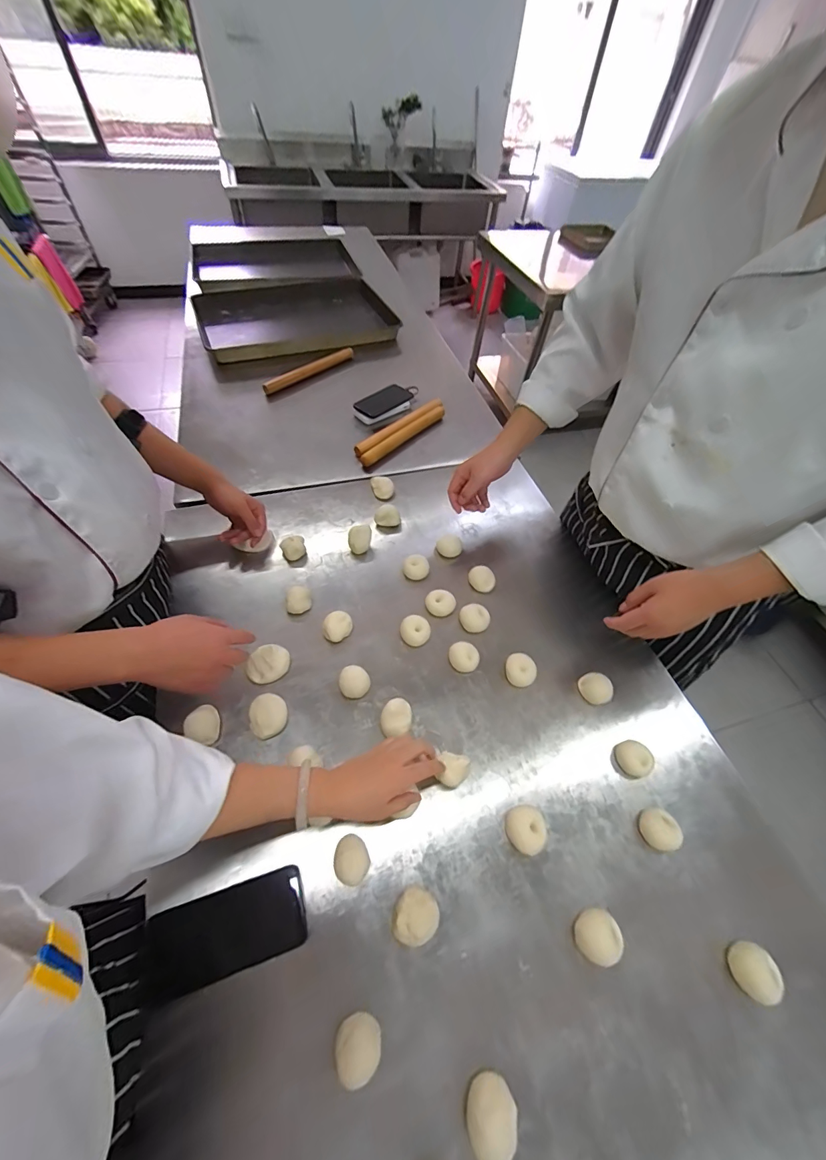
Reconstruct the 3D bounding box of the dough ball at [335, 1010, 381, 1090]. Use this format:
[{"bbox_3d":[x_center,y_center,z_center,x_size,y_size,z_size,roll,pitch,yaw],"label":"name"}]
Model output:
[{"bbox_3d":[-0.053,0.463,0.395,0.042,0.023,0.047,-6,55,-8],"label":"dough ball"}]

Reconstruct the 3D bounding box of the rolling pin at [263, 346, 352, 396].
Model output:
[{"bbox_3d":[-0.283,-0.592,1.118,0.034,0.033,0.317,37,61,19],"label":"rolling pin"}]

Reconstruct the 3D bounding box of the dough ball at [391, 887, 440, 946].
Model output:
[{"bbox_3d":[0.004,0.385,0.457,0.051,0.027,0.049,2,55,-2],"label":"dough ball"}]

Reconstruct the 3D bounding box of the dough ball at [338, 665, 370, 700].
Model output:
[{"bbox_3d":[-0.090,0.156,0.612,0.045,0.021,0.045,2,55,-2],"label":"dough ball"}]

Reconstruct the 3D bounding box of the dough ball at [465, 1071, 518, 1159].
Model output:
[{"bbox_3d":[0.074,0.506,0.372,0.047,0.024,0.052,-12,56,-12],"label":"dough ball"}]

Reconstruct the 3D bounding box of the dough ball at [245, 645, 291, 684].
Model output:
[{"bbox_3d":[-0.225,0.130,0.620,0.064,0.027,0.052,-22,59,-18],"label":"dough ball"}]

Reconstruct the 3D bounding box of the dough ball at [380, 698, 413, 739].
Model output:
[{"bbox_3d":[-0.025,0.203,0.585,0.045,0.026,0.051,-7,55,-8],"label":"dough ball"}]

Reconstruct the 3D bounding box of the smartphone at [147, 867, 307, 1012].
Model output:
[{"bbox_3d":[-0.205,0.388,0.440,0.163,0.007,0.077,-13,60,-14],"label":"smartphone"}]

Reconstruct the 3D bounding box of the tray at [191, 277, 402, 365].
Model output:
[{"bbox_3d":[-0.351,-0.820,1.250,0.593,0.061,0.383,-15,57,-14],"label":"tray"}]

